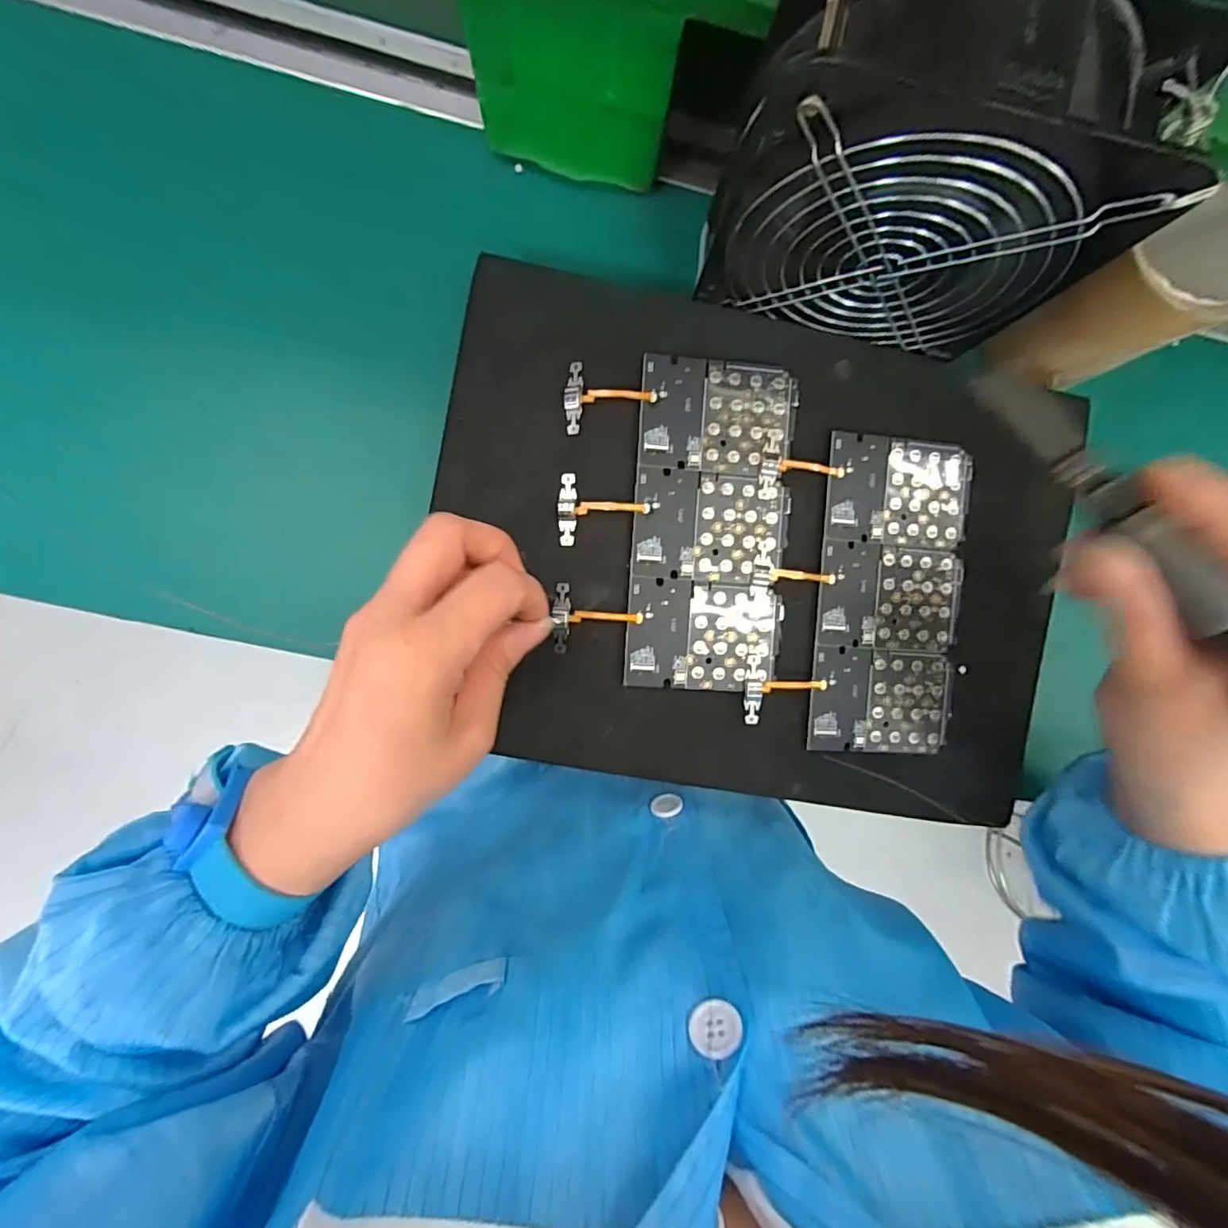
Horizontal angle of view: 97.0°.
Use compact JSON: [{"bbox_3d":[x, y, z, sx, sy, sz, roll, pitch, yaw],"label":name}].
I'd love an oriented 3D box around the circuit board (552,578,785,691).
[{"bbox_3d":[0.029,0.010,0.279,0.115,0.004,0.054,3,88,-3],"label":"circuit board"}]

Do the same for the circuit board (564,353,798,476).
[{"bbox_3d":[0.035,-0.102,0.276,0.116,0.005,0.055,3,89,-5],"label":"circuit board"}]

